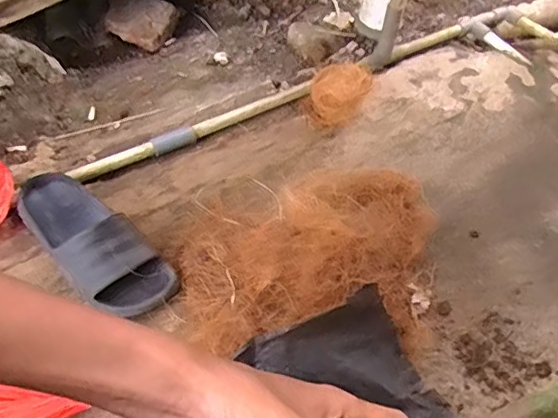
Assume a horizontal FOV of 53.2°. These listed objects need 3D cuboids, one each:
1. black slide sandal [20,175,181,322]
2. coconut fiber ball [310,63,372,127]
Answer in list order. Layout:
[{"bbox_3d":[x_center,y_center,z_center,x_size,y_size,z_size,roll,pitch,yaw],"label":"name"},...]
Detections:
[{"bbox_3d":[-0.254,0.035,0.738,0.267,0.078,0.103,39,58,24],"label":"black slide sandal"},{"bbox_3d":[0.100,-0.184,0.938,0.094,0.094,0.089,3,51,-3],"label":"coconut fiber ball"}]

